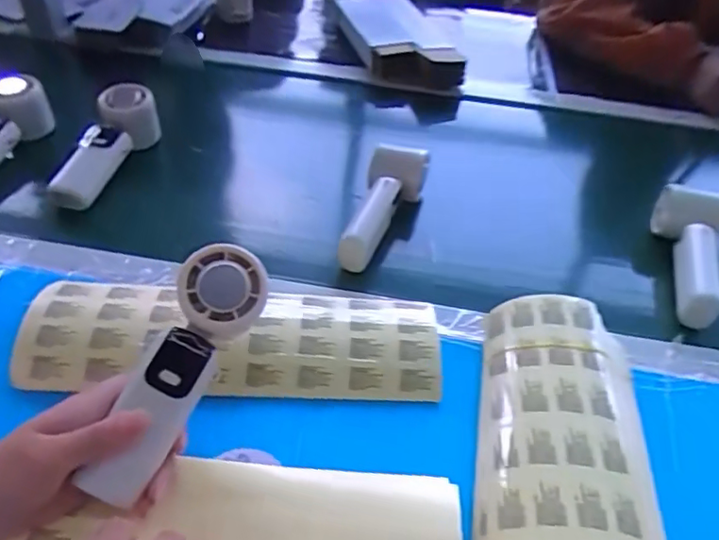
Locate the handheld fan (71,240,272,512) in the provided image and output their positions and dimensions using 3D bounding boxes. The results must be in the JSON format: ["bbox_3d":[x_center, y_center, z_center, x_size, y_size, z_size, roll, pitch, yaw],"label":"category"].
[{"bbox_3d":[-0.112,0.063,0.364,0.049,0.036,0.165,23,78,16],"label":"handheld fan"}]

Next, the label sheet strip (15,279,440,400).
[{"bbox_3d":[-0.095,0.053,0.442,0.309,0.031,0.085,3,44,-5],"label":"label sheet strip"}]

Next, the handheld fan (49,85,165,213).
[{"bbox_3d":[-0.272,-0.139,0.618,0.058,0.058,0.158,9,44,2],"label":"handheld fan"}]

